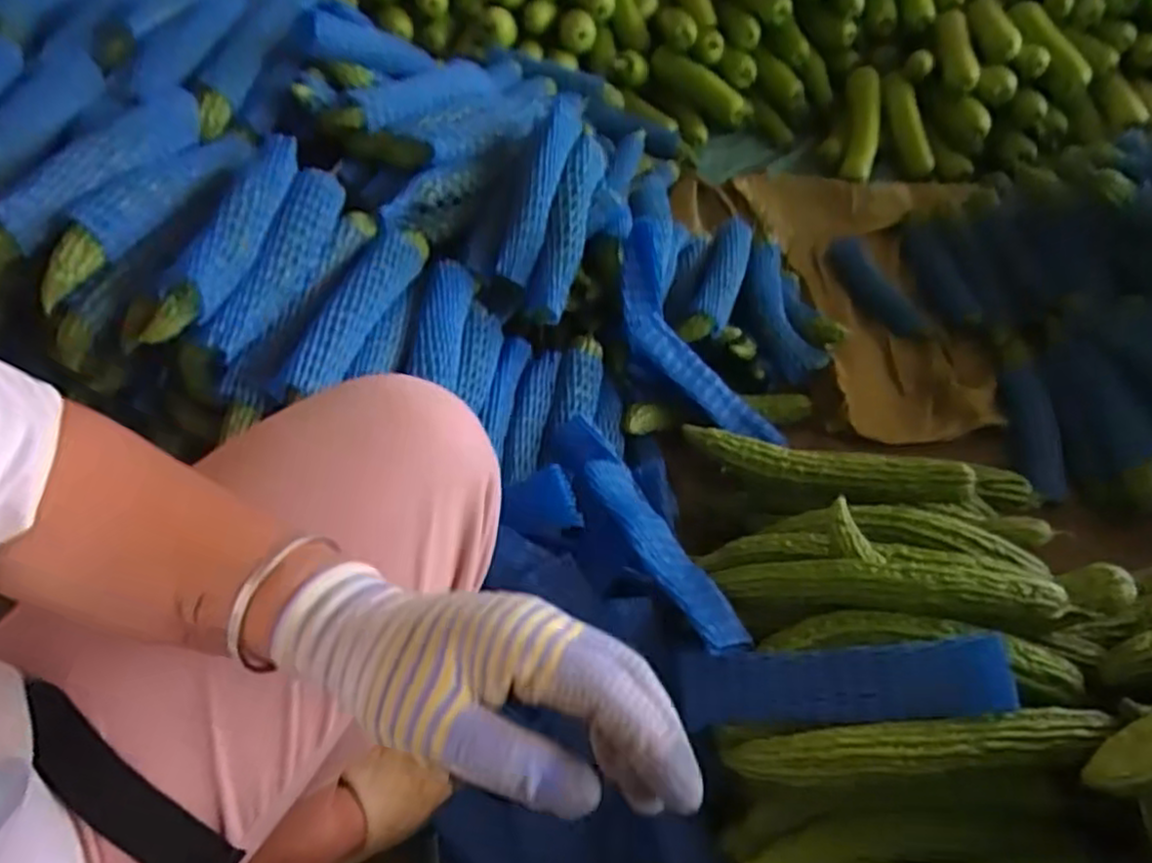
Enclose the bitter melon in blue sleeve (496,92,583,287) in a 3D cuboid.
[{"bbox_3d":[-0.050,-0.292,0.864,0.057,0.061,0.233,13,71,9],"label":"bitter melon in blue sleeve"}]

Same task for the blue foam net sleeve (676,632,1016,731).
[{"bbox_3d":[0.201,0.193,0.556,0.239,0.025,0.054,-8,47,14],"label":"blue foam net sleeve"}]

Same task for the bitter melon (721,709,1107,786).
[{"bbox_3d":[0.250,0.233,0.531,0.270,0.055,0.044,0,49,-2],"label":"bitter melon"}]

